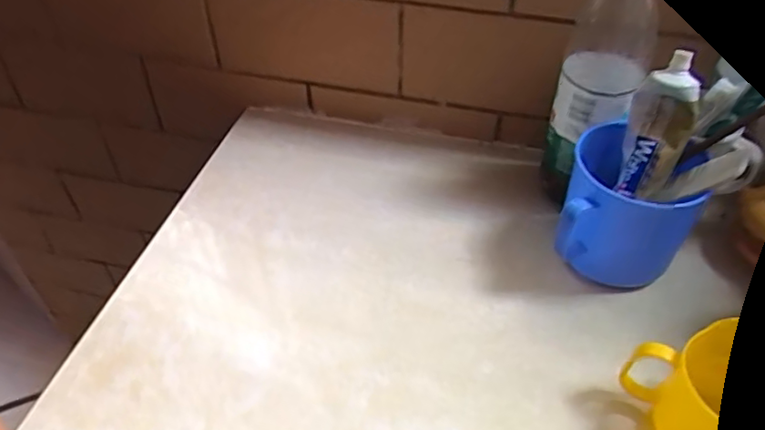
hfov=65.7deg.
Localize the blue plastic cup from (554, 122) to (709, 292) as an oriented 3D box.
[{"bbox_3d":[0.191,-0.002,0.468,0.092,0.102,0.094,-1,44,1],"label":"blue plastic cup"}]

